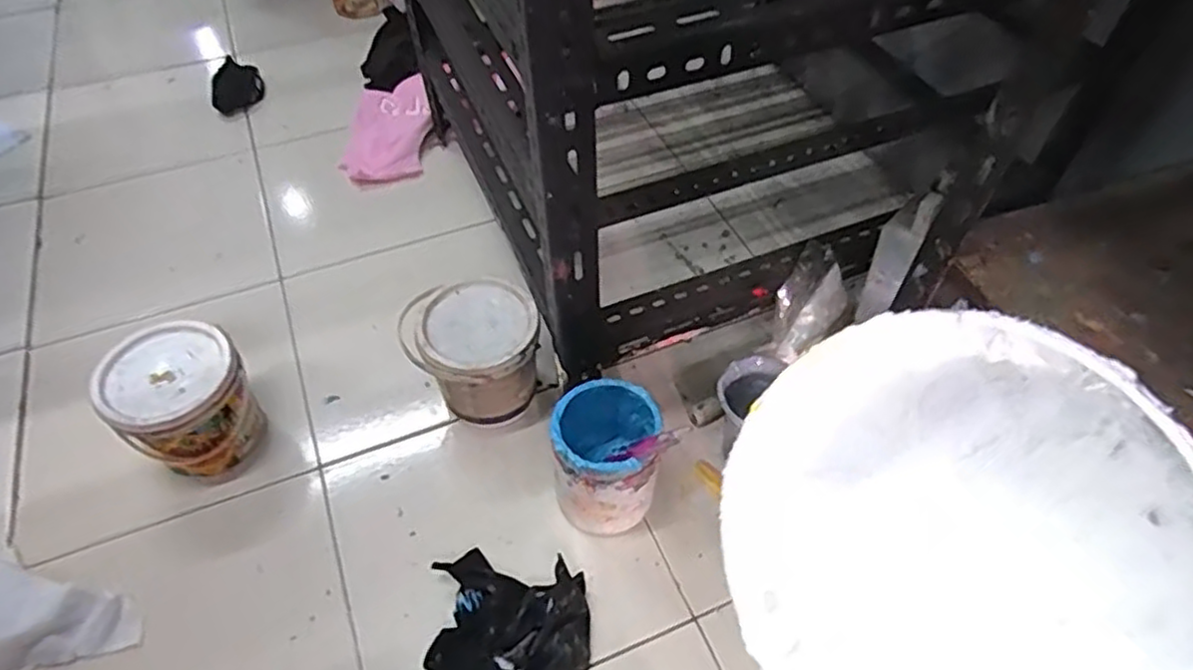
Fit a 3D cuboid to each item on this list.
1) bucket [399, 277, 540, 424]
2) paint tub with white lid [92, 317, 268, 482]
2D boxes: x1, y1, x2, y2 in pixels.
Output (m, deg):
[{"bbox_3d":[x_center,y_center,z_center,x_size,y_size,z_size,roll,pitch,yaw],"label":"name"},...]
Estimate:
[{"bbox_3d":[-0.126,0.029,0.776,0.131,0.140,0.121,0,52,0],"label":"bucket"},{"bbox_3d":[-0.422,0.070,0.747,0.117,0.138,0.123,-1,51,1],"label":"paint tub with white lid"}]

